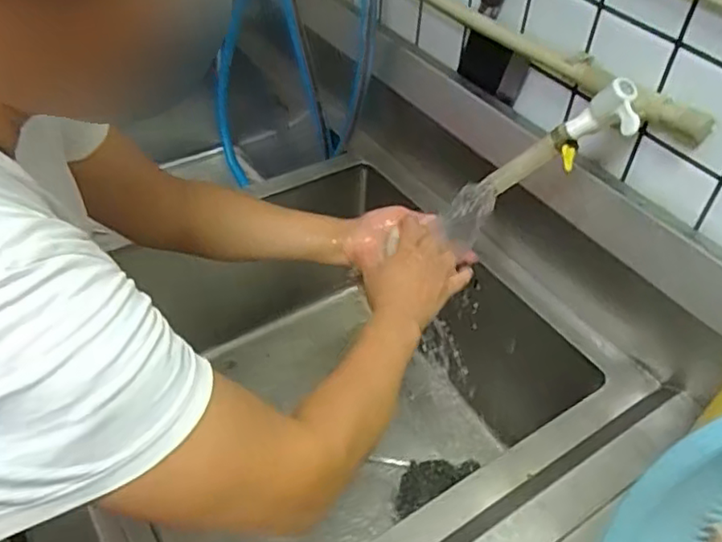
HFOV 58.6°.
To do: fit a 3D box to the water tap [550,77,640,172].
[{"bbox_3d":[0.225,-0.139,0.612,0.044,0.083,0.057,-10,74,-40],"label":"water tap"}]

